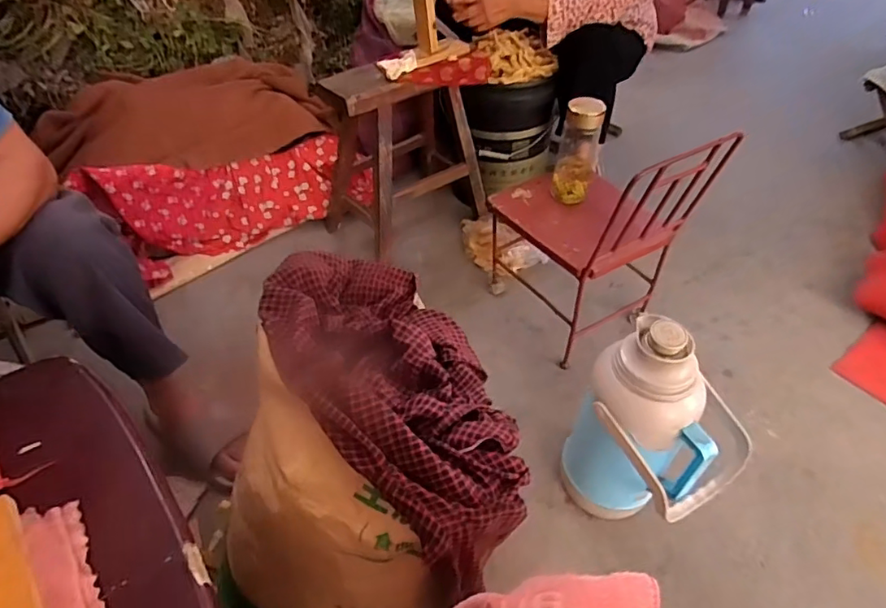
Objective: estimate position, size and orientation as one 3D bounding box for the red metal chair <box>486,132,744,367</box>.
[{"bbox_3d":[0.286,-0.167,1.104,0.285,0.467,0.368,-24,50,-23],"label":"red metal chair"}]

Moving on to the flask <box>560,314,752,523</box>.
[{"bbox_3d":[0.304,0.200,0.793,0.162,0.395,0.198,-27,51,-25],"label":"flask"}]

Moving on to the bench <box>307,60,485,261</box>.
[{"bbox_3d":[-0.108,-0.385,1.328,0.346,0.384,0.284,-26,51,-25],"label":"bench"}]

